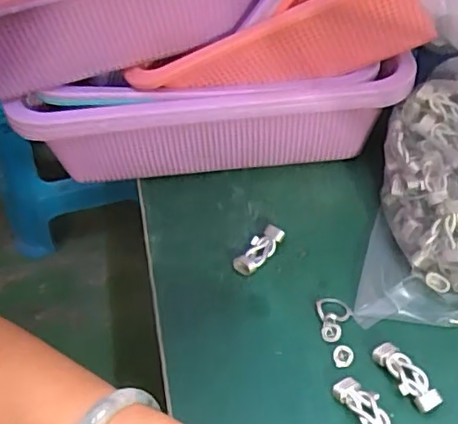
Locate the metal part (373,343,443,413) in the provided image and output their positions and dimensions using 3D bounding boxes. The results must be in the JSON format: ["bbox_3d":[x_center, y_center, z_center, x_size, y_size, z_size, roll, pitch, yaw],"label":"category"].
[{"bbox_3d":[0.103,0.096,0.345,0.017,0.009,0.045,-22,46,-17],"label":"metal part"}]

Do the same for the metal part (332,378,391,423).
[{"bbox_3d":[0.078,0.112,0.330,0.018,0.008,0.046,-24,47,-19],"label":"metal part"}]

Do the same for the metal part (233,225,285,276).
[{"bbox_3d":[0.020,0.027,0.425,0.018,0.014,0.042,30,54,31],"label":"metal part"}]

